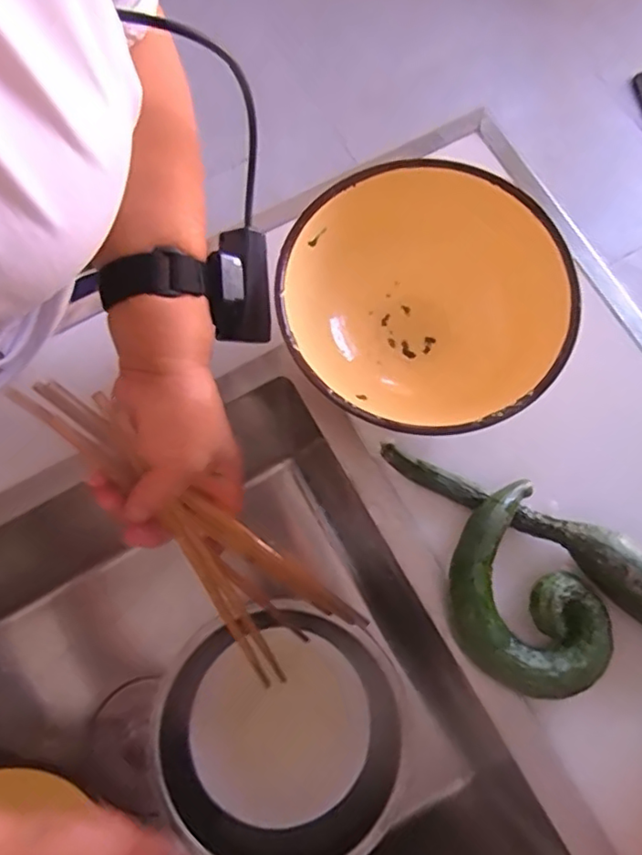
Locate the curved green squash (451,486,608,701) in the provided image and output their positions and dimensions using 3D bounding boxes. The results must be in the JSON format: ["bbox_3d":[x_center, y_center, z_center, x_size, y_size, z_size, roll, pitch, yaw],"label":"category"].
[{"bbox_3d":[0.122,0.107,0.371,0.082,0.039,0.114,-31,77,-8],"label":"curved green squash"}]

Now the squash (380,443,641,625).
[{"bbox_3d":[0.149,0.068,0.382,0.235,0.036,0.037,33,78,8],"label":"squash"}]

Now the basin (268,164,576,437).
[{"bbox_3d":[0.063,-0.077,0.400,0.174,0.077,0.163,-28,77,-7],"label":"basin"}]

